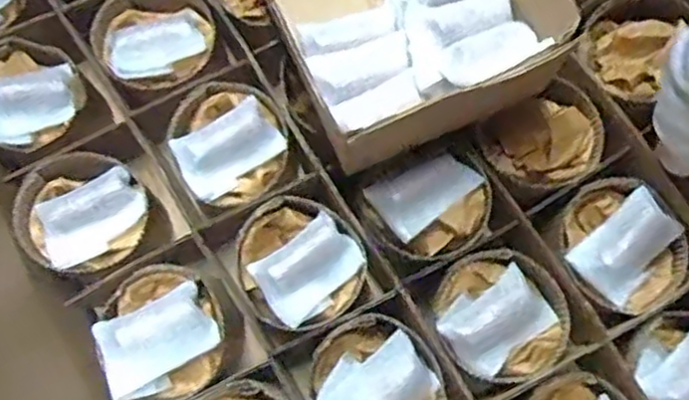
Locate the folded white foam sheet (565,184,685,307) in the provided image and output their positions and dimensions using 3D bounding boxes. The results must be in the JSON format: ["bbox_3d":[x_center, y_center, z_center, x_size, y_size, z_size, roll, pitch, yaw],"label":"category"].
[{"bbox_3d":[0.186,0.029,0.450,0.070,0.008,0.043,-43,83,-8],"label":"folded white foam sheet"}]

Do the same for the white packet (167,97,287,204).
[{"bbox_3d":[-0.079,-0.035,0.472,0.070,0.005,0.047,-33,93,-18],"label":"white packet"}]

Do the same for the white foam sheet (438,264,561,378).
[{"bbox_3d":[0.097,0.077,0.439,0.066,0.013,0.047,-38,82,-7],"label":"white foam sheet"}]

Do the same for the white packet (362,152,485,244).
[{"bbox_3d":[0.052,-0.008,0.458,0.067,0.011,0.042,-38,82,-7],"label":"white packet"}]

